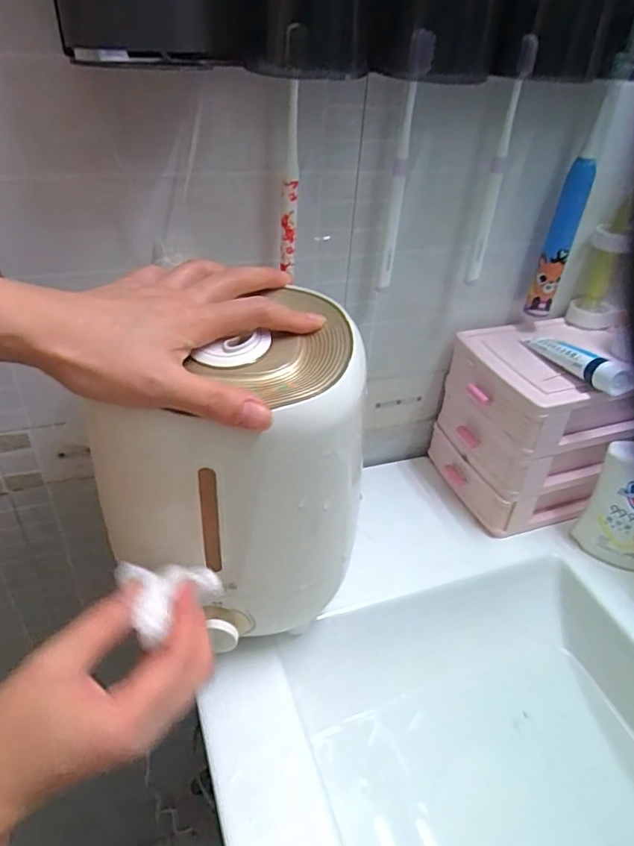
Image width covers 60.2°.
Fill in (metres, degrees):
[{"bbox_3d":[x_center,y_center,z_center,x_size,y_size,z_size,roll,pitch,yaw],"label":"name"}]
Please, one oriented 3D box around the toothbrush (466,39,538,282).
[{"bbox_3d":[0.141,-0.194,0.427,0.011,0.172,0.023,15,38,13],"label":"toothbrush"}]

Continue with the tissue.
[{"bbox_3d":[-0.082,0.094,0.311,0.051,0.013,0.049,-17,42,-27],"label":"tissue"}]

